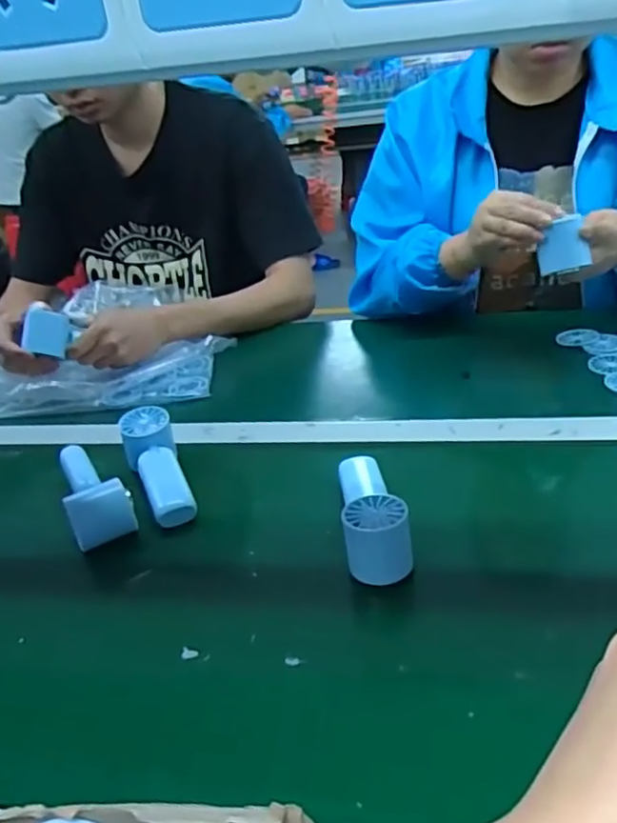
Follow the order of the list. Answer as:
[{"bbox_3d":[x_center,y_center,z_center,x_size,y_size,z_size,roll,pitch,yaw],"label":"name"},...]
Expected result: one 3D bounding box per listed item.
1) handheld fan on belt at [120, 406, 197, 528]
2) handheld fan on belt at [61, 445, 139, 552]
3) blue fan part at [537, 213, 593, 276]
[{"bbox_3d":[-0.157,0.053,0.674,0.052,0.045,0.159,-15,32,-13],"label":"handheld fan on belt"},{"bbox_3d":[-0.215,0.069,0.642,0.056,0.043,0.144,-20,34,-21],"label":"handheld fan on belt"},{"bbox_3d":[0.278,-0.181,0.717,0.052,0.059,0.014,-12,14,21],"label":"blue fan part"}]

